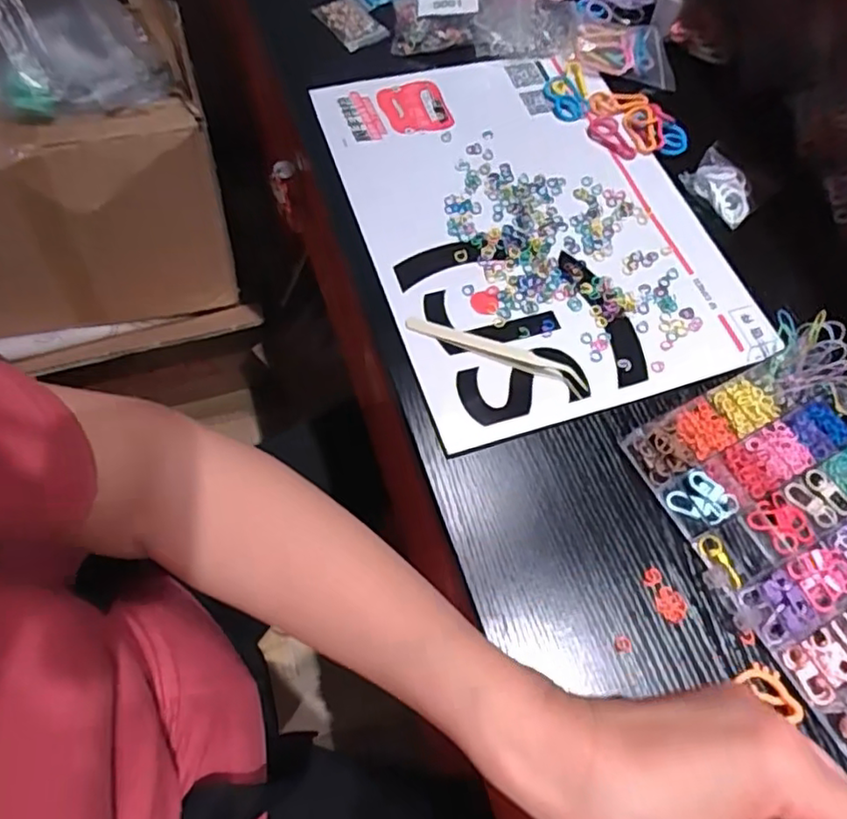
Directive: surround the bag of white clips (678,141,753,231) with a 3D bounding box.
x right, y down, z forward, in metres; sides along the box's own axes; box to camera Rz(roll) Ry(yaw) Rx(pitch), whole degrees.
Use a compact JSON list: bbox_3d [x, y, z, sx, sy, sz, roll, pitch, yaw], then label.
[{"bbox_3d":[0.226,-0.169,0.477,0.041,0.017,0.056,-37,71,-18],"label":"bag of white clips"}]

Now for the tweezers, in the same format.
[{"bbox_3d":[0.047,-0.038,0.406,0.119,0.006,0.019,23,65,8],"label":"tweezers"}]

